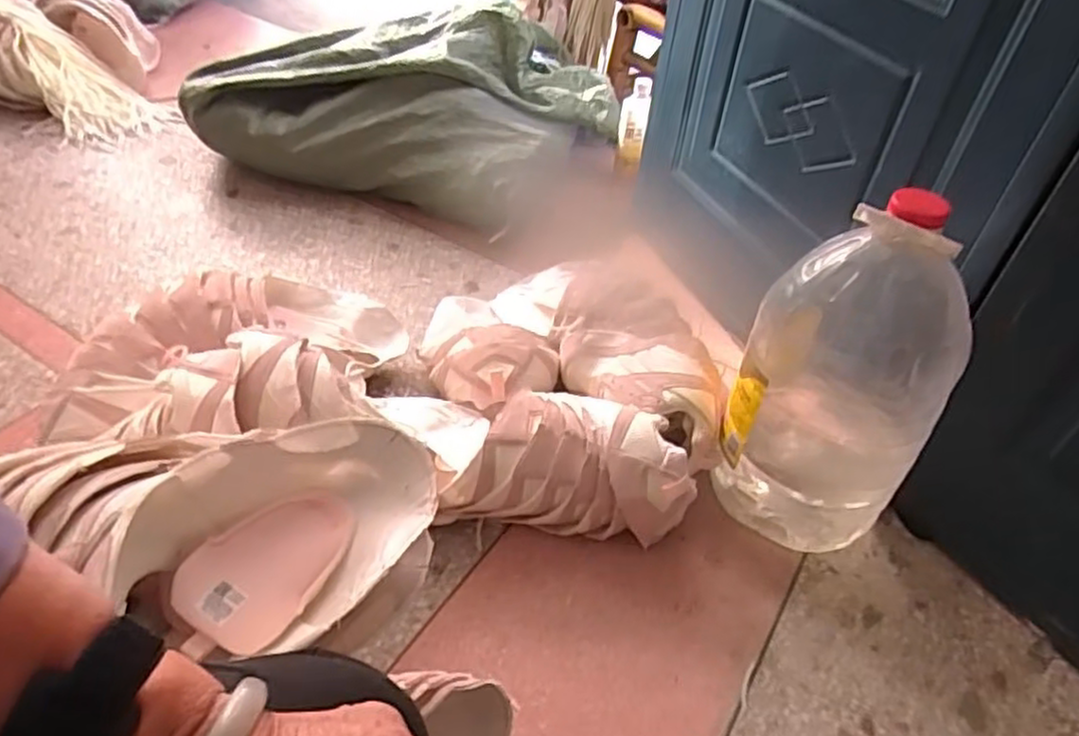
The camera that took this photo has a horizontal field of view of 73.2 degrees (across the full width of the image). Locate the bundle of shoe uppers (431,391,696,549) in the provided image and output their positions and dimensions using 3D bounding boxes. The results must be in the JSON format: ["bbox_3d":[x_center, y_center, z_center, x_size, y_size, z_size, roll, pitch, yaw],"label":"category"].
[{"bbox_3d":[0.031,0.107,0.839,0.267,0.136,0.153,7,44,1],"label":"bundle of shoe uppers"}]

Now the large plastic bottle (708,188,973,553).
[{"bbox_3d":[0.320,0.006,0.773,0.187,0.412,0.189,26,48,20],"label":"large plastic bottle"}]

